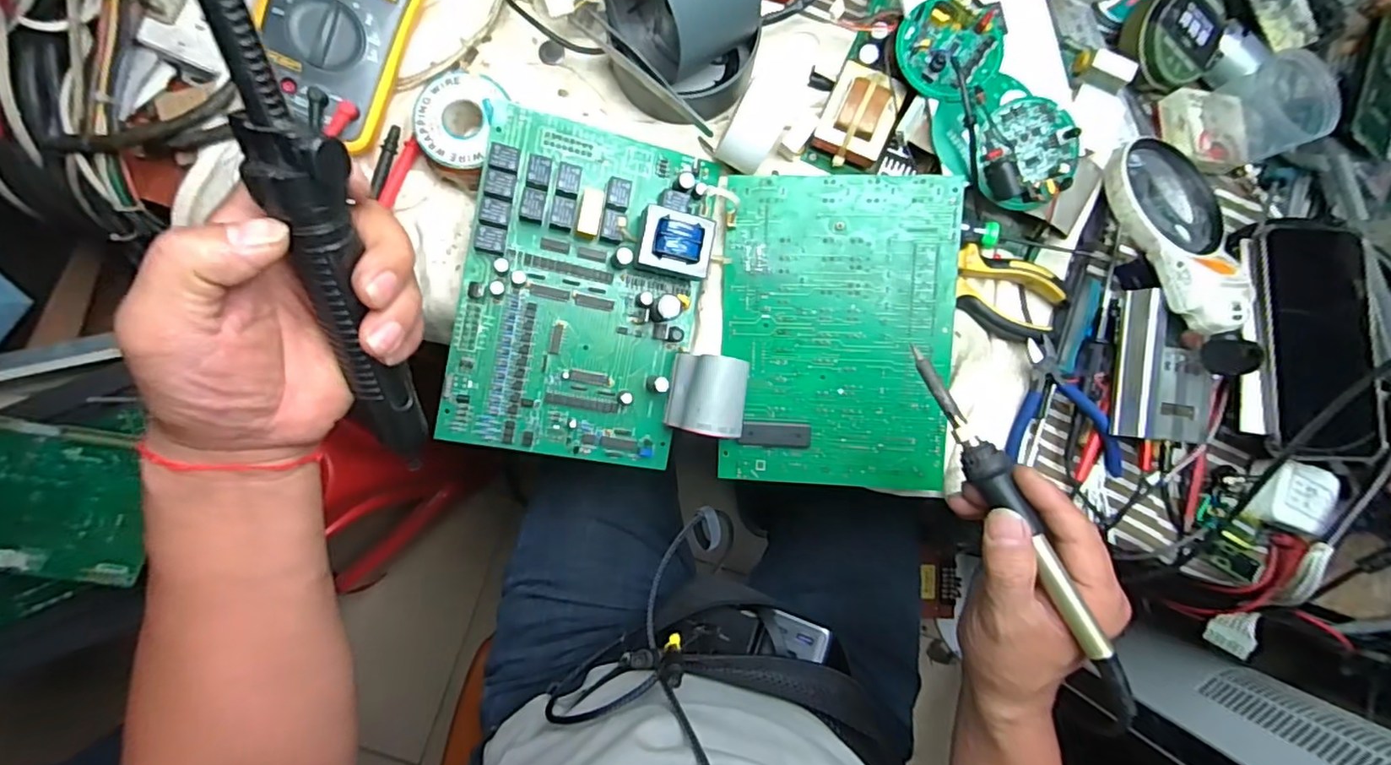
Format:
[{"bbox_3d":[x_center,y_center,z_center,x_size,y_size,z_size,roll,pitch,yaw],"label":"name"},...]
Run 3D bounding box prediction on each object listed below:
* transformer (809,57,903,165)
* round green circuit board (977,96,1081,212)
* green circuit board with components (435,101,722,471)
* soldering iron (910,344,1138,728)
[{"bbox_3d":[0.118,-0.192,0.432,0.047,0.041,0.060,23,87,-2],"label":"transformer"},{"bbox_3d":[0.227,-0.156,0.406,0.065,0.021,0.066,0,88,-3],"label":"round green circuit board"},{"bbox_3d":[-0.076,-0.061,0.401,0.158,0.035,0.228,10,87,-3],"label":"green circuit board with components"},{"bbox_3d":[0.173,0.076,0.314,0.017,0.017,0.210,-26,78,-4],"label":"soldering iron"}]

